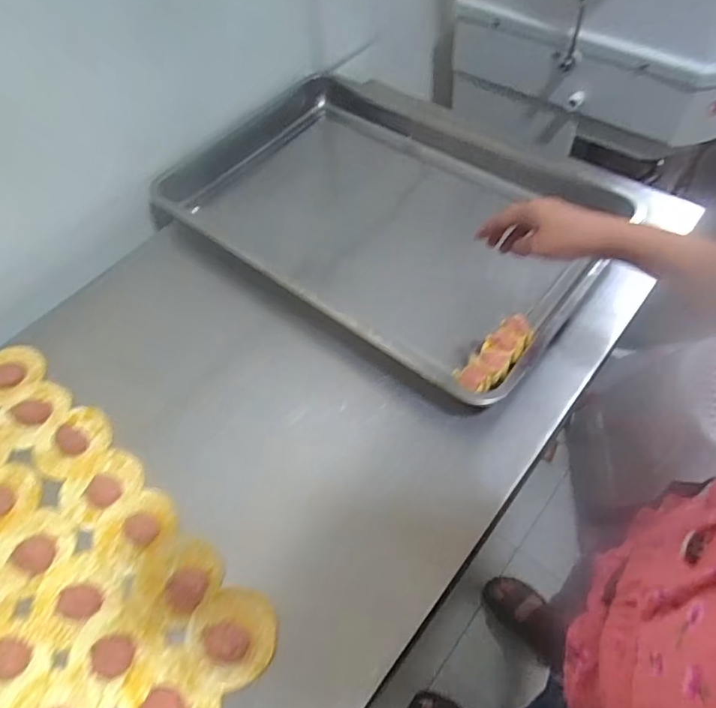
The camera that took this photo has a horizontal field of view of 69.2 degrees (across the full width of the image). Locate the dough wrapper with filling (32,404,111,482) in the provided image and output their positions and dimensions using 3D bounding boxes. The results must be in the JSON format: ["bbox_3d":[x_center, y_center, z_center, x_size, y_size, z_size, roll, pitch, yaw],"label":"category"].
[{"bbox_3d":[-0.323,0.099,0.586,0.066,0.013,0.083,31,63,21],"label":"dough wrapper with filling"}]

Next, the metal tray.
[{"bbox_3d":[0.050,-0.218,0.744,0.602,0.058,0.454,36,66,24],"label":"metal tray"}]

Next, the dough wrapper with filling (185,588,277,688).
[{"bbox_3d":[-0.114,0.251,0.462,0.078,0.018,0.077,-1,57,2],"label":"dough wrapper with filling"}]

